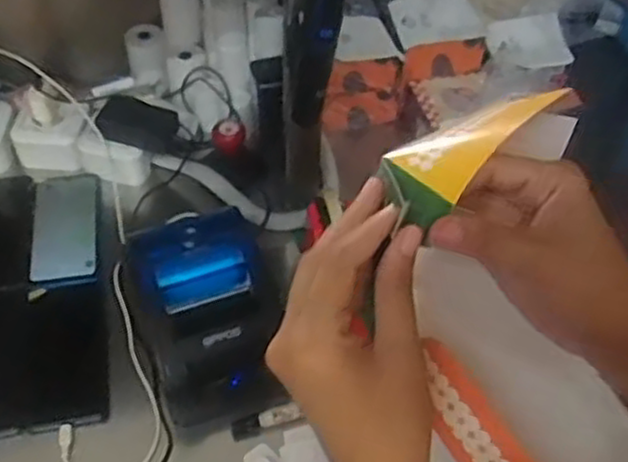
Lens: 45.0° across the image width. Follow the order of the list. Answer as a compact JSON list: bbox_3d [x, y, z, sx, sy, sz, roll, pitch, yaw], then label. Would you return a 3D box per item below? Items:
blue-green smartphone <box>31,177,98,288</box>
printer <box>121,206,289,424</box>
[{"bbox_3d":[-0.279,-0.003,0.852,0.070,0.010,0.154,-6,49,-9],"label":"blue-green smartphone"},{"bbox_3d":[-0.105,0.078,0.733,0.127,0.101,0.175,-11,50,-12],"label":"printer"}]

